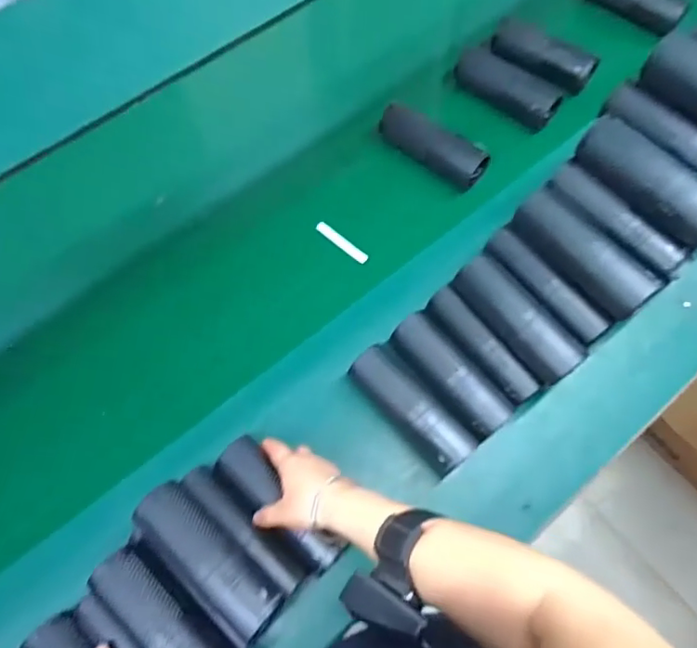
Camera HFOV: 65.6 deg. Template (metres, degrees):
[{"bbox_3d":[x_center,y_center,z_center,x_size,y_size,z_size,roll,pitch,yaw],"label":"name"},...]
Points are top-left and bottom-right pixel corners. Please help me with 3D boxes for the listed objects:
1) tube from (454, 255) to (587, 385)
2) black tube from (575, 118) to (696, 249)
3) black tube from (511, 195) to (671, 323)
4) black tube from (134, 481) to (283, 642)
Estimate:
[{"bbox_3d":[0.186,-0.009,0.600,0.050,0.045,0.160,-37,71,-13],"label":"tube"},{"bbox_3d":[0.309,-0.150,0.549,0.050,0.045,0.161,-39,71,-14],"label":"black tube"},{"bbox_3d":[0.248,-0.077,0.571,0.053,0.048,0.162,-36,70,-13],"label":"black tube"},{"bbox_3d":[-0.134,0.226,0.517,0.170,0.048,0.055,37,73,16],"label":"black tube"}]

